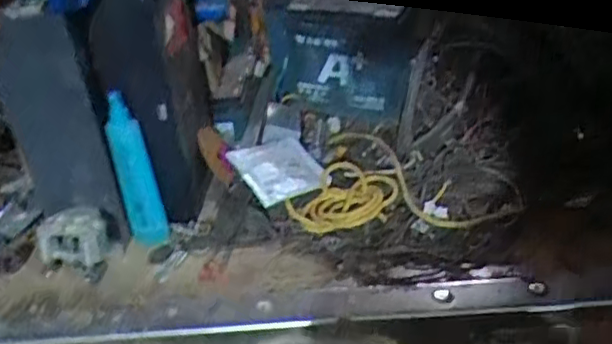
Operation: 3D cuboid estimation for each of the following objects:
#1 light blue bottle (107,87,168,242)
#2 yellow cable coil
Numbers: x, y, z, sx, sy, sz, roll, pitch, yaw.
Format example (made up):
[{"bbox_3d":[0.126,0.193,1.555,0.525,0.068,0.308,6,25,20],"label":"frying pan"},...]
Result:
[{"bbox_3d":[-0.211,0.003,0.768,0.045,0.198,0.035,-15,31,-13],"label":"light blue bottle"},{"bbox_3d":[0.053,0.033,0.804,0.113,0.038,0.127,21,40,40],"label":"yellow cable coil"}]

